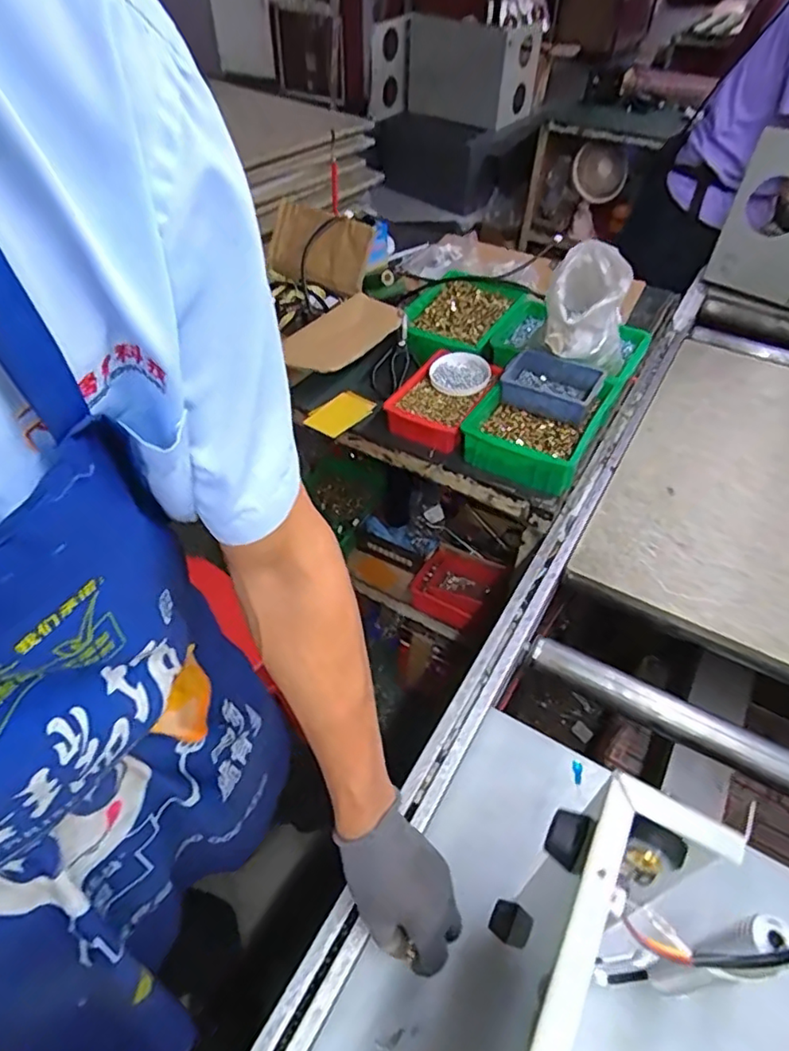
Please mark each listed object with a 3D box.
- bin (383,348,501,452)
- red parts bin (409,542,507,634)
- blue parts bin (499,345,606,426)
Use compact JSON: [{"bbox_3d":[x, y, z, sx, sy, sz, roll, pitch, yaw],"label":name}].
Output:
[{"bbox_3d":[0.080,-0.208,1.007,0.140,0.059,0.187,24,52,20],"label":"bin"},{"bbox_3d":[0.125,0.126,1.238,0.171,0.078,0.143,26,53,21],"label":"red parts bin"},{"bbox_3d":[0.253,-0.230,0.975,0.149,0.045,0.103,24,52,20],"label":"blue parts bin"}]

